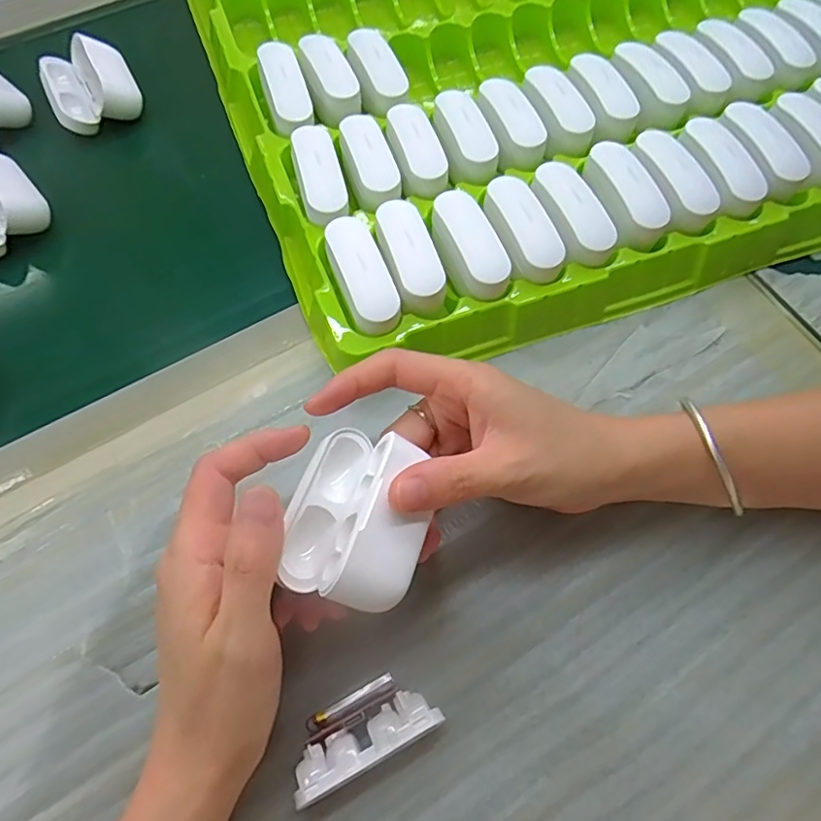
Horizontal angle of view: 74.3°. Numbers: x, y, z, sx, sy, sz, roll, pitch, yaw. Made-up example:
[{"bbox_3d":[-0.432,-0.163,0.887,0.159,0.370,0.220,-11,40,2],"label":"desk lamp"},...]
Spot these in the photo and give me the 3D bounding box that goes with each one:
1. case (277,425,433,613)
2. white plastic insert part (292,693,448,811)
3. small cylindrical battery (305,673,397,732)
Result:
[{"bbox_3d":[-0.019,0.038,0.202,0.050,0.027,0.062,17,68,5],"label":"case"},{"bbox_3d":[-0.018,0.133,0.219,0.060,0.020,0.016,-25,71,-11],"label":"white plastic insert part"},{"bbox_3d":[-0.024,0.119,0.221,0.038,0.006,0.006,-25,71,-11],"label":"small cylindrical battery"}]

